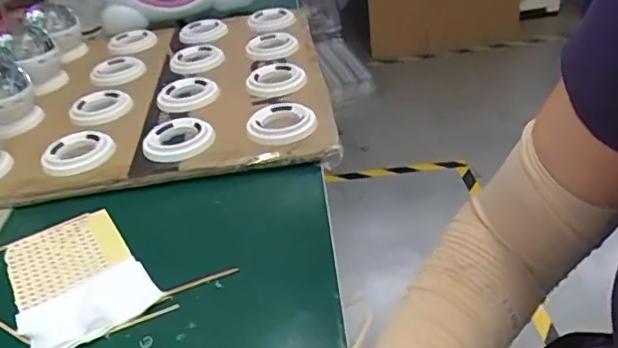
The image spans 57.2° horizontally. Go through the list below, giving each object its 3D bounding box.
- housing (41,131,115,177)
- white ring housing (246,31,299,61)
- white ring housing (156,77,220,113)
[{"bbox_3d":[-0.237,-0.023,0.583,0.071,0.017,0.069,-26,38,-25],"label":"housing"},{"bbox_3d":[-0.049,-0.176,0.768,0.069,0.014,0.069,-5,34,3],"label":"white ring housing"},{"bbox_3d":[-0.142,-0.092,0.666,0.071,0.018,0.079,-14,35,-9],"label":"white ring housing"}]

